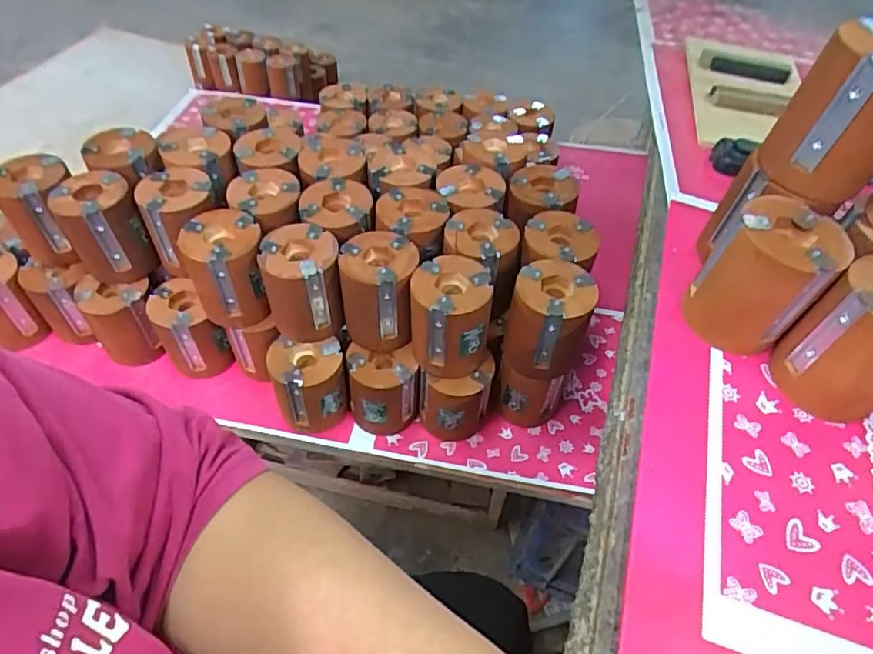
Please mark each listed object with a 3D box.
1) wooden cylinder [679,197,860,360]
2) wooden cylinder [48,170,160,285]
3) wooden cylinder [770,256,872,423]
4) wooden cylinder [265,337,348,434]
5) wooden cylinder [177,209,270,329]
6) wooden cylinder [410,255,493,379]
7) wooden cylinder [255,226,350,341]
[{"bbox_3d":[0.249,-0.036,0.445,0.076,0.099,0.071,3,50,-3],"label":"wooden cylinder"},{"bbox_3d":[-0.372,-0.110,0.645,0.077,0.098,0.081,-23,56,-23],"label":"wooden cylinder"},{"bbox_3d":[0.306,0.011,0.416,0.074,0.104,0.073,38,57,24],"label":"wooden cylinder"},{"bbox_3d":[-0.141,0.065,0.643,0.081,0.100,0.065,-3,51,-8],"label":"wooden cylinder"},{"bbox_3d":[-0.222,-0.062,0.613,0.077,0.100,0.084,-10,52,-14],"label":"wooden cylinder"},{"bbox_3d":[0.013,-0.009,0.583,0.075,0.099,0.078,3,50,-3],"label":"wooden cylinder"},{"bbox_3d":[-0.140,-0.040,0.607,0.077,0.108,0.084,-10,52,-14],"label":"wooden cylinder"}]

